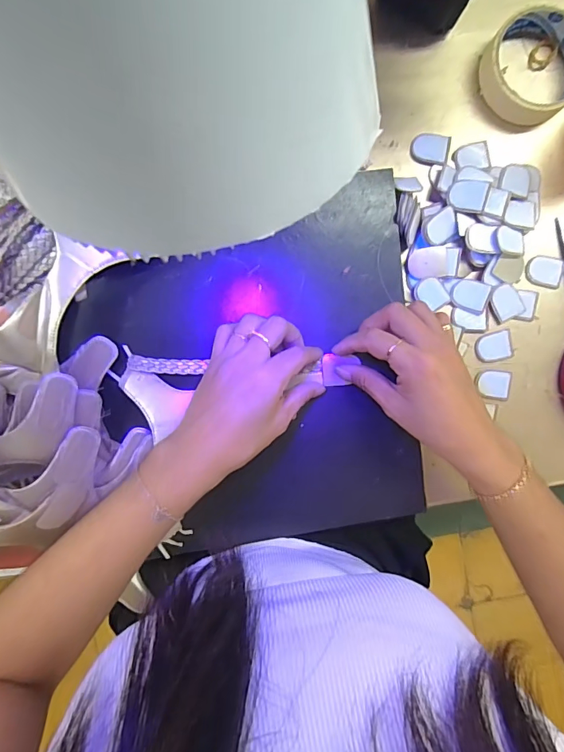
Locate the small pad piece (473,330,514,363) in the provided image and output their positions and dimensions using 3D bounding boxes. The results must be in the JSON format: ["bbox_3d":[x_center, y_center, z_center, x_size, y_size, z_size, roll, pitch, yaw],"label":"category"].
[{"bbox_3d":[0.196,-0.027,0.399,0.034,0.004,0.028,-12,94,-1],"label":"small pad piece"}]

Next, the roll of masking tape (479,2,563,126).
[{"bbox_3d":[0.219,-0.268,0.374,0.095,0.024,0.092,0,93,-2],"label":"roll of masking tape"}]

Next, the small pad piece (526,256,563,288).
[{"bbox_3d":[0.240,-0.096,0.394,0.032,0.005,0.027,18,93,-3],"label":"small pad piece"}]

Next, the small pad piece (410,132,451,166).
[{"bbox_3d":[0.133,-0.203,0.385,0.033,0.005,0.028,12,93,-3],"label":"small pad piece"}]

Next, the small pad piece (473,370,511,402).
[{"bbox_3d":[0.196,0.009,0.399,0.034,0.004,0.028,6,93,-2],"label":"small pad piece"}]

